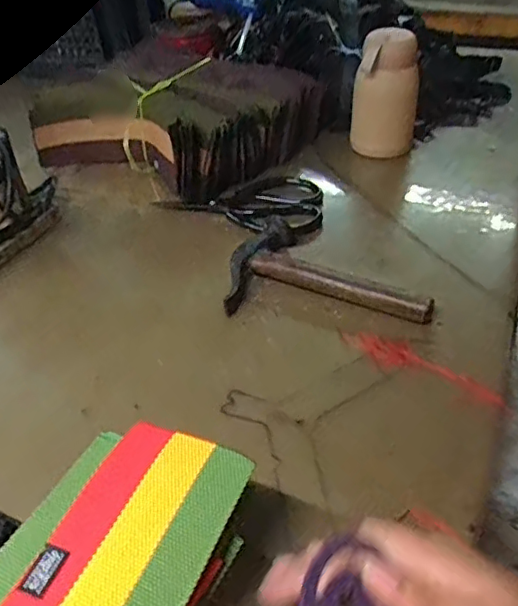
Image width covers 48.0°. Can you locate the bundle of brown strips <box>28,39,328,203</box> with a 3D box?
[{"bbox_3d":[-0.099,-0.242,0.744,0.273,0.081,0.297,28,51,30],"label":"bundle of brown strips"}]

